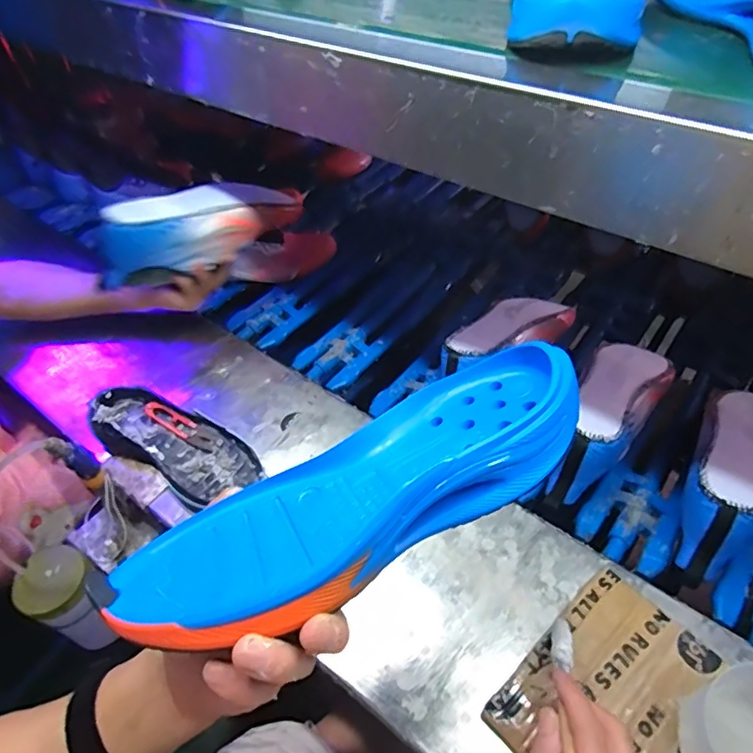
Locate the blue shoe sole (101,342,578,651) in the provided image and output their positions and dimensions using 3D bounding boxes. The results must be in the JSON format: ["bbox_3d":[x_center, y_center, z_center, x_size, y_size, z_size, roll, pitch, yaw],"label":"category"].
[{"bbox_3d":[-0.010,0.063,0.292,0.263,0.040,0.094,-27,51,-8],"label":"blue shoe sole"}]

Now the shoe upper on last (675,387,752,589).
[{"bbox_3d":[0.370,0.097,0.557,0.088,0.107,0.248,30,59,24],"label":"shoe upper on last"}]

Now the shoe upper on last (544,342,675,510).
[{"bbox_3d":[0.274,0.030,0.618,0.091,0.076,0.265,26,58,21],"label":"shoe upper on last"}]

